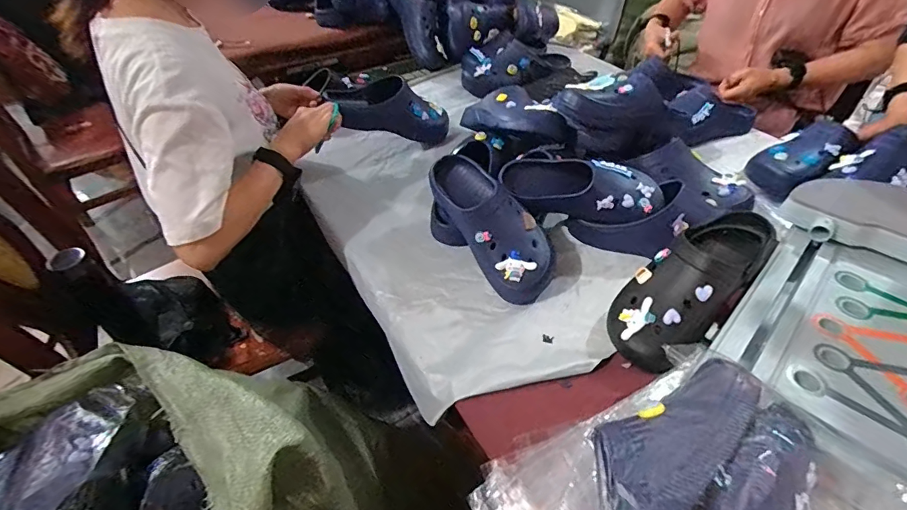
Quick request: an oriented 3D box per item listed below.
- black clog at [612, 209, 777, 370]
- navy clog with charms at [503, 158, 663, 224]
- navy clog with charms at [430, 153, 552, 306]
[{"bbox_3d":[0.323,0.023,0.616,0.294,0.086,0.116,-38,54,-17],"label":"black clog"},{"bbox_3d":[0.205,-0.110,0.739,0.255,0.074,0.110,9,44,11],"label":"navy clog with charms"},{"bbox_3d":[0.052,-0.045,0.716,0.105,0.114,0.260,-20,47,-19],"label":"navy clog with charms"}]

